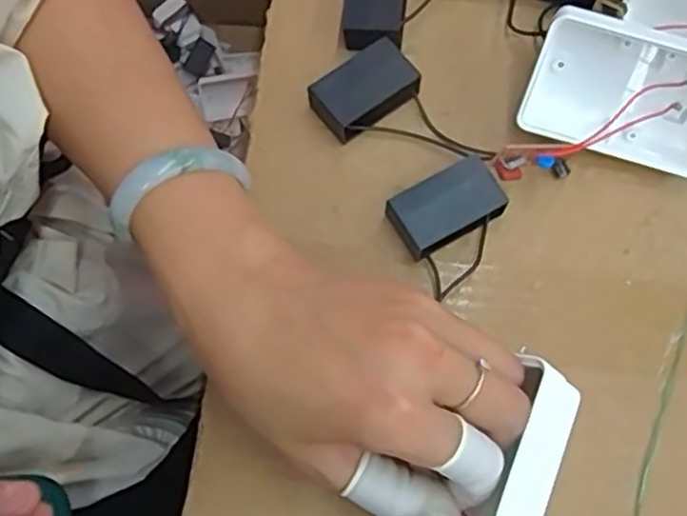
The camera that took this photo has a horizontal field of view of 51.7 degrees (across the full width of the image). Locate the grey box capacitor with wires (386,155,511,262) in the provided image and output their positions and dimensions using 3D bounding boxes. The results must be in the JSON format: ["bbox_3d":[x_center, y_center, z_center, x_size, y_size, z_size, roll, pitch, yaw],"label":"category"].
[{"bbox_3d":[0.046,-0.022,0.328,0.050,0.017,0.030,-30,74,-9],"label":"grey box capacitor with wires"}]

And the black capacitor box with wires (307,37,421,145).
[{"bbox_3d":[0.010,-0.081,0.347,0.047,0.022,0.029,-34,75,-10],"label":"black capacitor box with wires"}]

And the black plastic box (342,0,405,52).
[{"bbox_3d":[0.016,-0.128,0.361,0.029,0.022,0.050,6,72,2],"label":"black plastic box"}]

